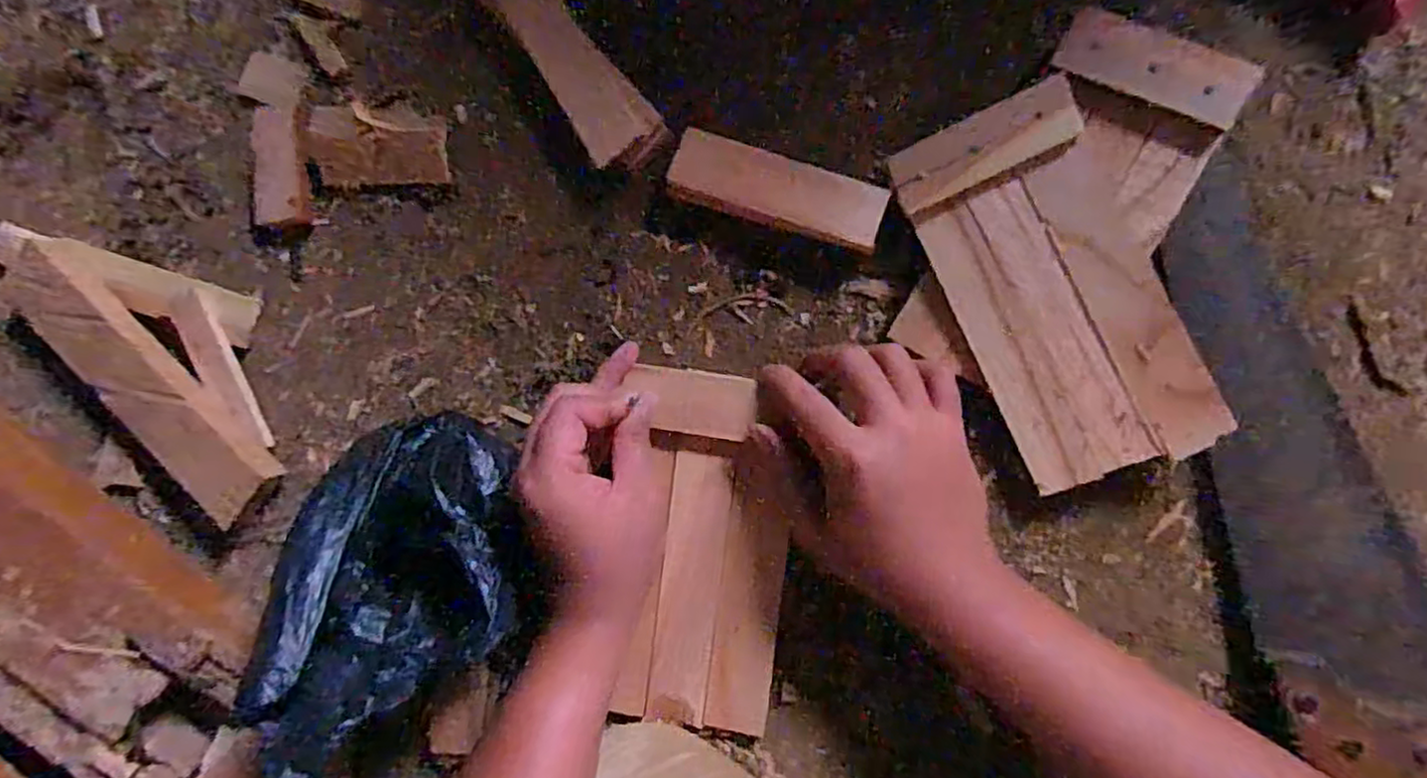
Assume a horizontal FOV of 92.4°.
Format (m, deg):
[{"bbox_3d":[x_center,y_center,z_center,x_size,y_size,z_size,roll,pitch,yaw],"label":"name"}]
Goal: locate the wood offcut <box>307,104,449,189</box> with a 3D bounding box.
[{"bbox_3d":[-0.235,-0.172,0.481,0.095,0.018,0.056,-2,86,9],"label":"wood offcut"}]

